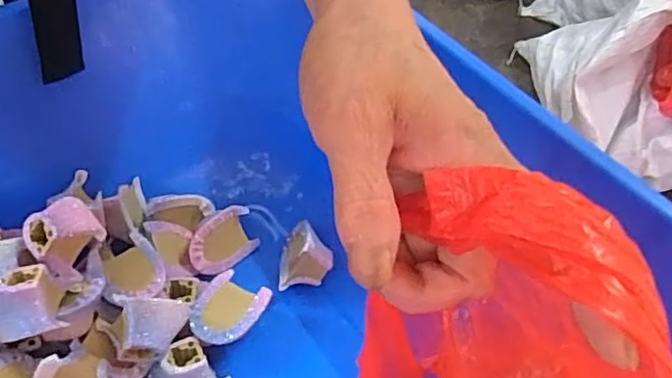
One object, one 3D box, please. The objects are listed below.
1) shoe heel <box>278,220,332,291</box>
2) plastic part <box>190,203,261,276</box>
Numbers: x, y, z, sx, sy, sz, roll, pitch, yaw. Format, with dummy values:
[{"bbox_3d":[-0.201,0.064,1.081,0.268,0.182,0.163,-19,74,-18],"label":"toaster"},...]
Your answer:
[{"bbox_3d":[-0.023,0.046,0.440,0.040,0.039,0.051,-3,54,-1],"label":"shoe heel"},{"bbox_3d":[-0.090,0.039,0.456,0.055,0.041,0.029,-34,25,-31],"label":"plastic part"}]

